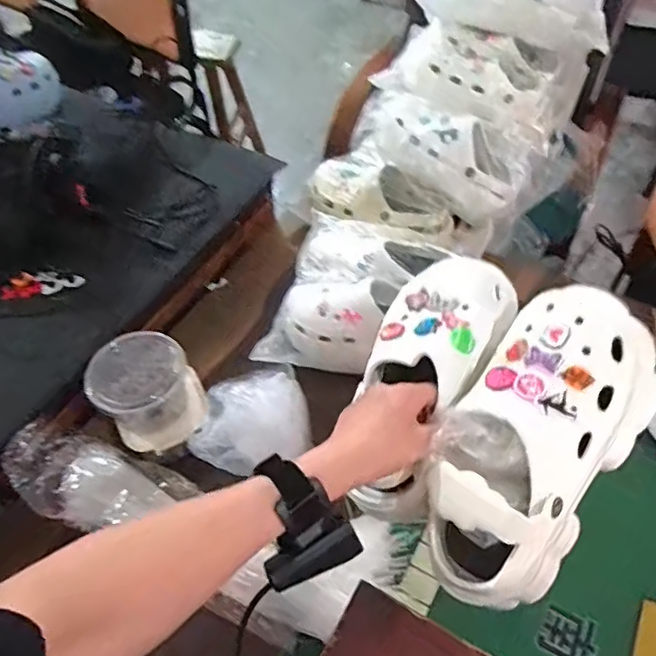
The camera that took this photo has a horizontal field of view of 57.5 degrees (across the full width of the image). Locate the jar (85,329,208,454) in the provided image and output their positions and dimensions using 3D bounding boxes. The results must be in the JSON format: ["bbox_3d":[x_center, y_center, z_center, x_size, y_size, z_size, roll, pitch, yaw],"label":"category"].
[{"bbox_3d":[-0.221,0.080,0.740,0.118,0.095,0.123,0,51,0],"label":"jar"}]

